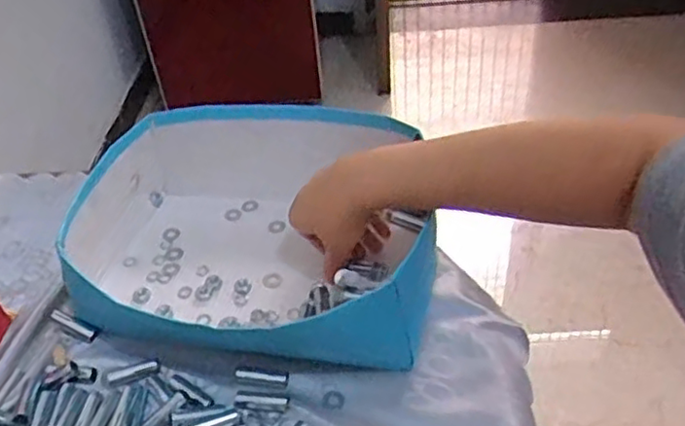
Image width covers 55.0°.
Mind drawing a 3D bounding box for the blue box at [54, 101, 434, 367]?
[{"bbox_3d":[-0.084,0.018,0.559,0.299,0.096,0.248,2,41,7],"label":"blue box"}]

